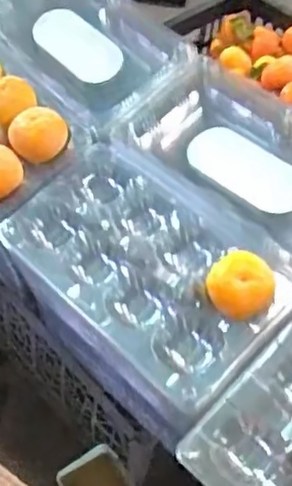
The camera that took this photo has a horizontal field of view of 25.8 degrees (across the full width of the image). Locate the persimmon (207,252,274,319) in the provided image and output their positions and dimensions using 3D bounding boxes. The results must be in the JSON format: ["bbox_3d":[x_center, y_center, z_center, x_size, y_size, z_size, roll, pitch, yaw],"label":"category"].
[{"bbox_3d":[0.079,0.035,0.533,0.055,0.043,0.055,15,50,6],"label":"persimmon"}]

